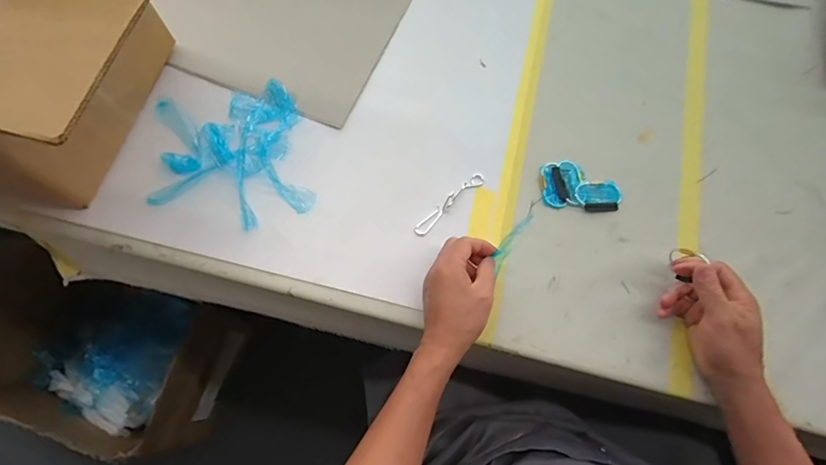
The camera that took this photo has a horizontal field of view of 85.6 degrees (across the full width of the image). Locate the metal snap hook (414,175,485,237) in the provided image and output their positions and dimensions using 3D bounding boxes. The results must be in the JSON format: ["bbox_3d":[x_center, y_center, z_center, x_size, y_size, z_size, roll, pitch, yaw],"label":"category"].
[{"bbox_3d":[0.044,-0.035,0.521,0.106,0.014,0.015,-40,77,-13],"label":"metal snap hook"}]

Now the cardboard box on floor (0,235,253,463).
[{"bbox_3d":[-0.667,0.278,0.975,0.436,0.277,0.264,18,72,4],"label":"cardboard box on floor"}]

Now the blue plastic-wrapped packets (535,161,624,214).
[{"bbox_3d":[0.199,-0.054,0.535,0.094,0.014,0.057,9,71,1],"label":"blue plastic-wrapped packets"}]

